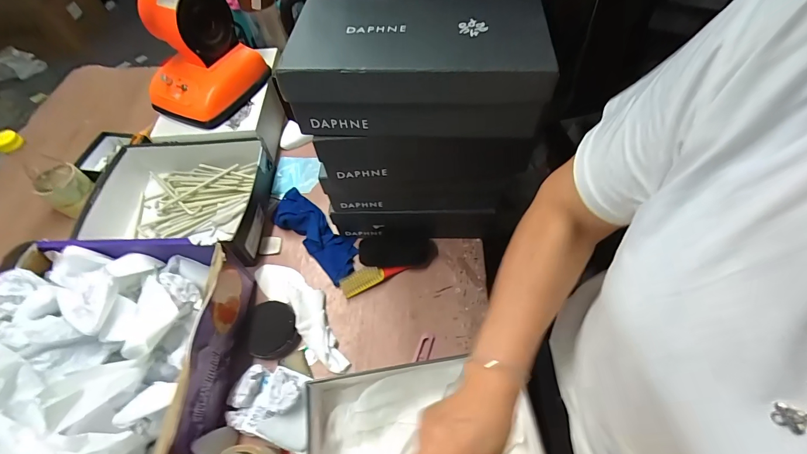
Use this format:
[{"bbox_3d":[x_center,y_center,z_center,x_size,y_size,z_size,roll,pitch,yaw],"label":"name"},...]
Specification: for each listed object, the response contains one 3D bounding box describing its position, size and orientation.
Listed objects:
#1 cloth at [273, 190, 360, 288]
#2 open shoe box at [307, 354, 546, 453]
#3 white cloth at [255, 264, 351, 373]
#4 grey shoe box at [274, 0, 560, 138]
[{"bbox_3d":[-0.183,0.002,0.718,0.242,0.032,0.085,39,67,24],"label":"cloth"},{"bbox_3d":[0.028,0.280,0.505,0.316,0.074,0.167,-7,58,-2],"label":"open shoe box"},{"bbox_3d":[-0.175,0.141,0.631,0.071,0.021,0.251,-41,64,-21],"label":"white cloth"},{"bbox_3d":[0.020,-0.212,0.458,0.292,0.096,0.175,4,58,6],"label":"grey shoe box"}]

